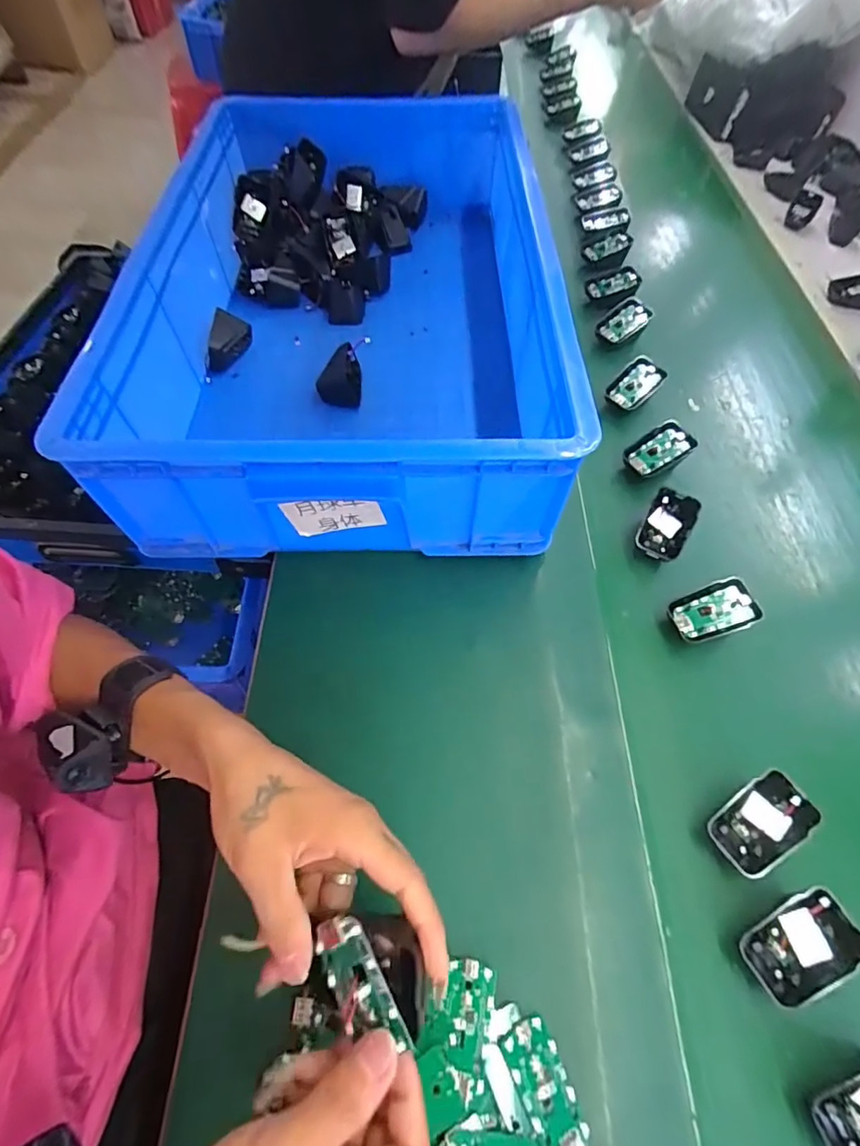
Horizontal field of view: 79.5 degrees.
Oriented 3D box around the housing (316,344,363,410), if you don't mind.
[{"bbox_3d":[-0.099,-0.213,0.564,0.046,0.034,0.068,-2,57,-6],"label":"housing"}]

